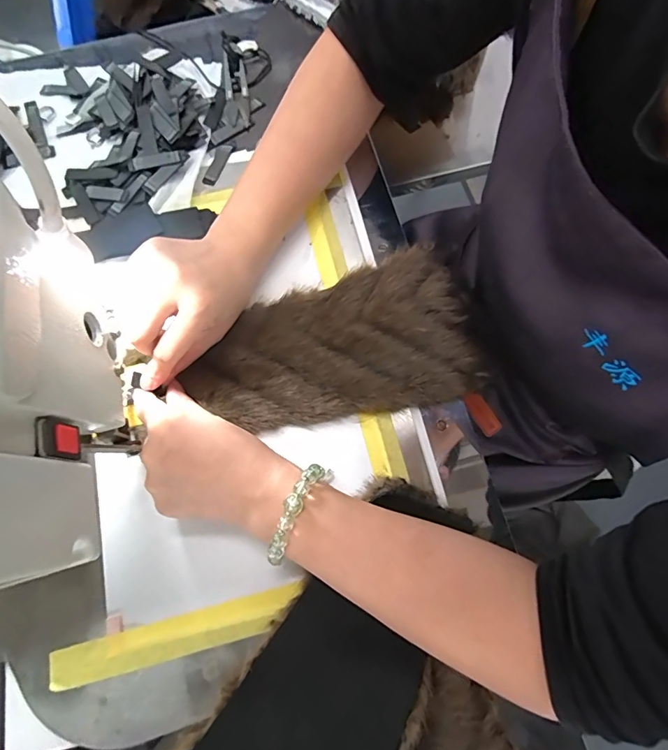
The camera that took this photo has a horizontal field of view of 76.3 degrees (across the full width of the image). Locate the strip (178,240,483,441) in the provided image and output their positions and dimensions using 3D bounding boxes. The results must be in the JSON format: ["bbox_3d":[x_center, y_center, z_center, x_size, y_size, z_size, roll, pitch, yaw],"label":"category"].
[{"bbox_3d":[-0.002,-0.023,0.330,0.209,0.019,0.121,-13,71,-5],"label":"strip"}]

